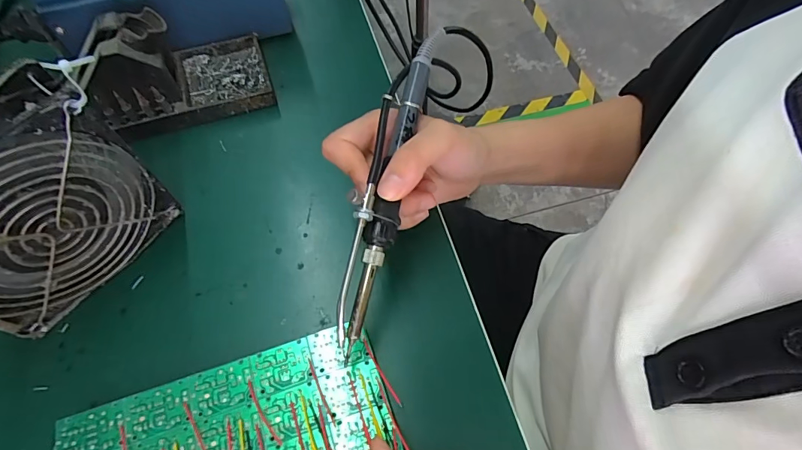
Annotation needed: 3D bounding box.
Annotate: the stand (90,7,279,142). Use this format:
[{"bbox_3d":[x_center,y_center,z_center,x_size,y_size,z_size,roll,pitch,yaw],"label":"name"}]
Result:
[{"bbox_3d":[-0.176,-0.130,0.336,0.123,0.070,0.075,-17,64,-11],"label":"stand"}]

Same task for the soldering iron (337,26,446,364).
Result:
[{"bbox_3d":[-0.007,-0.028,0.245,0.022,0.020,0.201,13,78,4],"label":"soldering iron"}]

